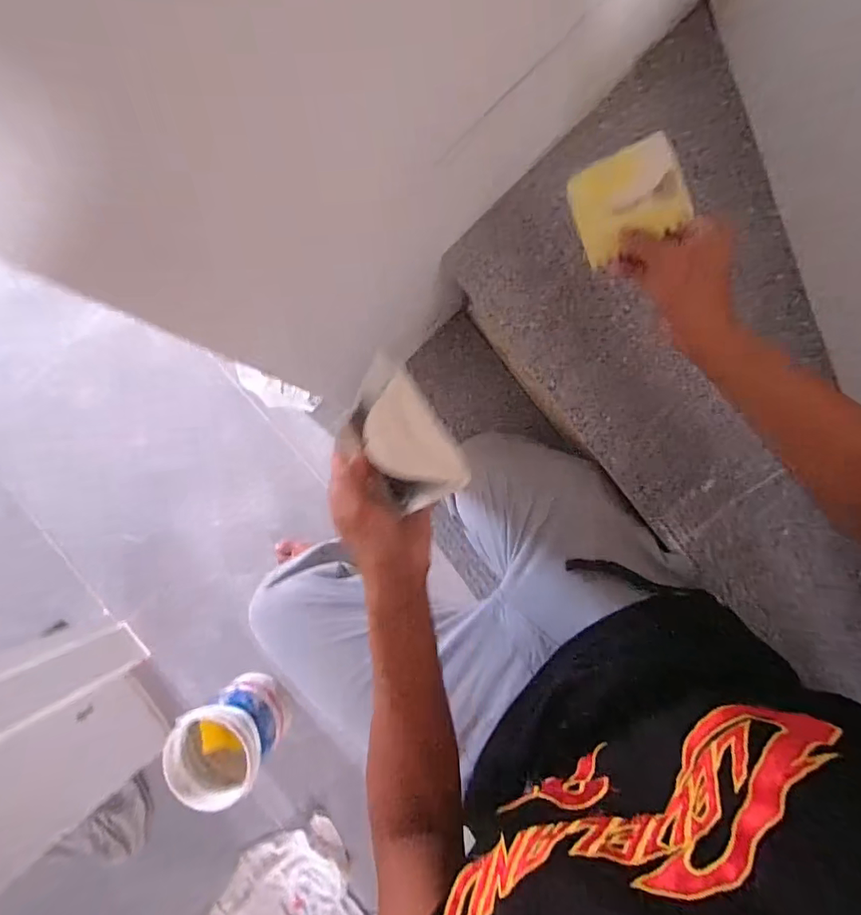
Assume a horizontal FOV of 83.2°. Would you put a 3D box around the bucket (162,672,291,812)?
[{"bbox_3d":[-0.406,0.571,1.006,0.189,0.188,0.180,0,88,6],"label":"bucket"}]

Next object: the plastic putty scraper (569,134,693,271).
[{"bbox_3d":[0.164,-0.217,0.409,0.086,0.004,0.075,-17,105,40],"label":"plastic putty scraper"}]

